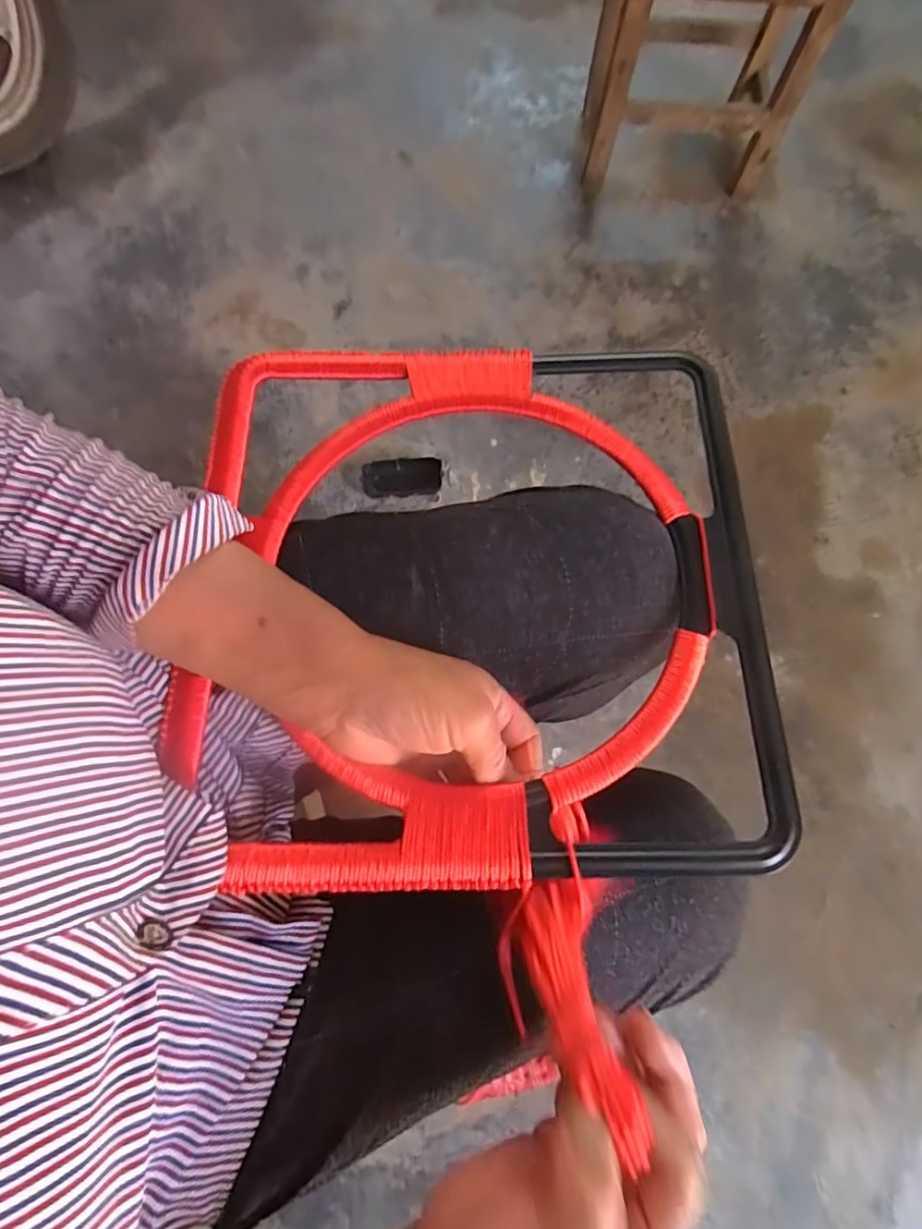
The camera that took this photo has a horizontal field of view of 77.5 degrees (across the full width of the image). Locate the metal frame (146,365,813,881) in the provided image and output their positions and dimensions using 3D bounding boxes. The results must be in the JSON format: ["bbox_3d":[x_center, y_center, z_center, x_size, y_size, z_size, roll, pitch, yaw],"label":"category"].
[{"bbox_3d":[0.011,-0.022,0.339,0.330,0.028,0.329,-2,75,-1],"label":"metal frame"}]

